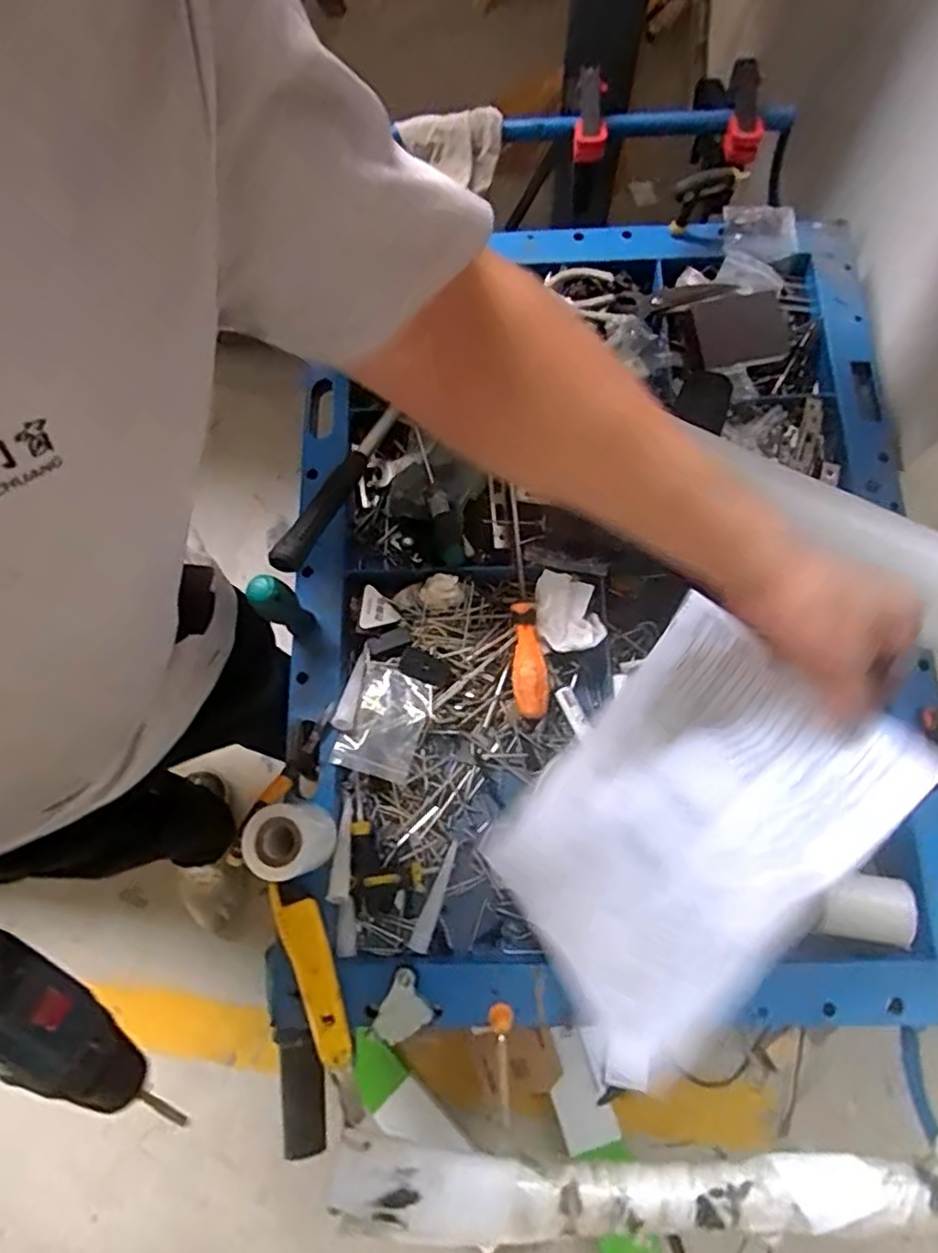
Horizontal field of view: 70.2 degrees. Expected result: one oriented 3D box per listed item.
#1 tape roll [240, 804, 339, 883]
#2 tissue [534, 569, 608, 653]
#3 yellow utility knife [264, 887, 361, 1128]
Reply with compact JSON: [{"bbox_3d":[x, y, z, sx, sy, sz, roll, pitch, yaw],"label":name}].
[{"bbox_3d":[-0.145,0.174,0.545,0.059,0.060,0.055,-1,76,3],"label":"tape roll"},{"bbox_3d":[0.090,-0.015,0.615,0.057,0.017,0.077,-15,76,-1],"label":"tissue"},{"bbox_3d":[-0.121,0.300,0.536,0.034,0.012,0.185,-18,76,-2],"label":"yellow utility knife"}]

